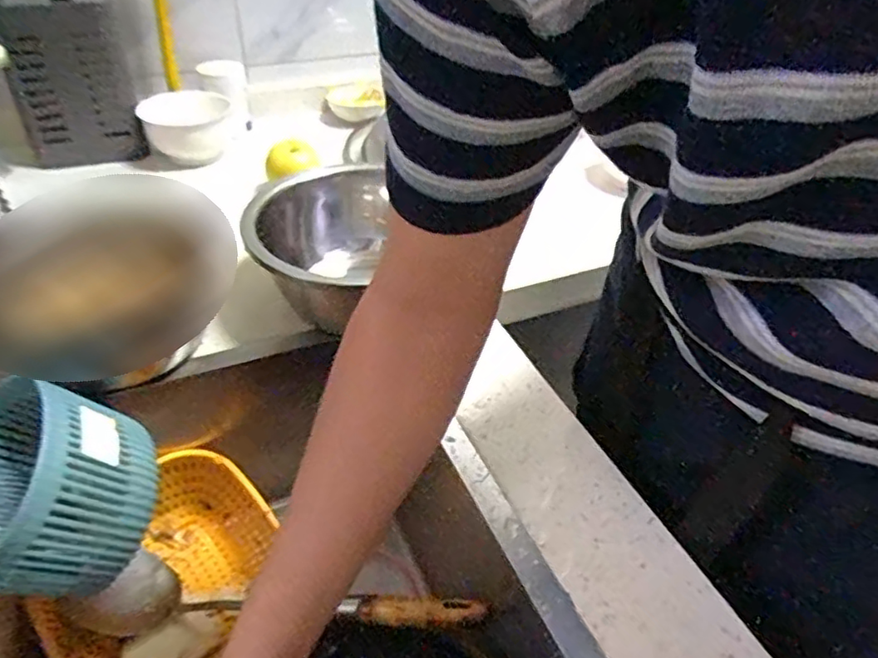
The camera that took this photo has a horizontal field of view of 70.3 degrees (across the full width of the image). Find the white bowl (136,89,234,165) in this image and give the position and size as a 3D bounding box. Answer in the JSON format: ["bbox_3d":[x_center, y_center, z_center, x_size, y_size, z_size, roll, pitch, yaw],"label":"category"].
[{"bbox_3d":[-0.376,-0.304,0.942,0.128,0.082,0.114,-12,43,-19],"label":"white bowl"}]

